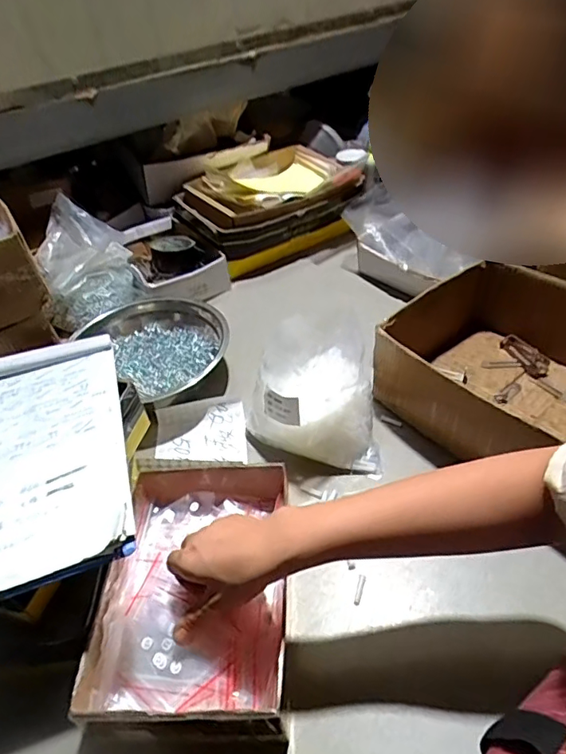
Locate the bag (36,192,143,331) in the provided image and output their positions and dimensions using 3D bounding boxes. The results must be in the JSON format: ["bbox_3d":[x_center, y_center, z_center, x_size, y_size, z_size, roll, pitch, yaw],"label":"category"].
[{"bbox_3d":[-0.358,-0.210,0.933,0.160,0.133,0.197,-15,43,-9],"label":"bag"}]

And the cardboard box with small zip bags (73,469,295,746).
[{"bbox_3d":[-0.085,0.202,0.514,0.174,0.062,0.245,0,45,5],"label":"cardboard box with small zip bags"}]

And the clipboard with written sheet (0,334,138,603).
[{"bbox_3d":[-0.270,0.075,0.511,0.220,0.017,0.301,-15,45,-11],"label":"clipboard with written sheet"}]

